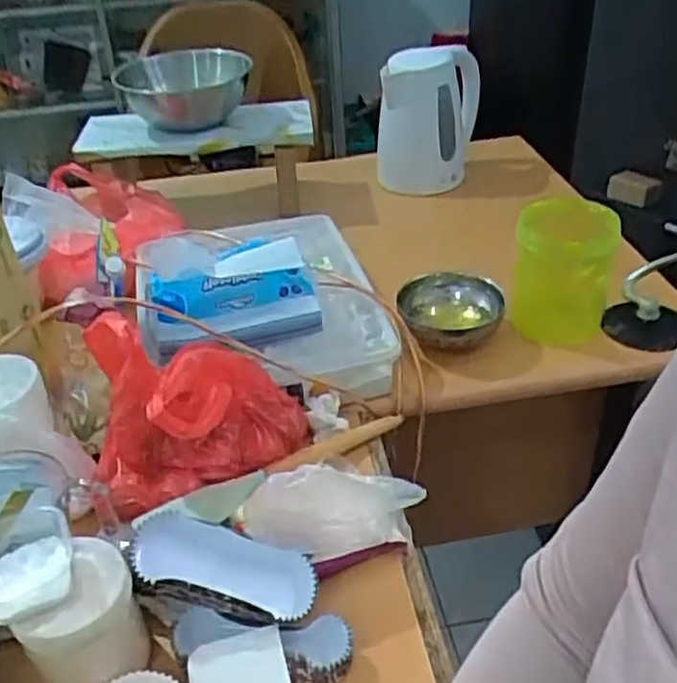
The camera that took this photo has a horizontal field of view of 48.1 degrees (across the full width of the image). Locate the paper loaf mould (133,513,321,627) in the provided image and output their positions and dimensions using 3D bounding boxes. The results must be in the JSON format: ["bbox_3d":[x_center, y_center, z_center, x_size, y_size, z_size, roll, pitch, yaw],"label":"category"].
[{"bbox_3d":[-0.096,0.193,0.624,0.152,0.051,0.064,17,37,-4],"label":"paper loaf mould"}]

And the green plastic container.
[{"bbox_3d":[0.277,-0.085,0.945,0.113,0.161,0.096,9,38,16],"label":"green plastic container"}]

